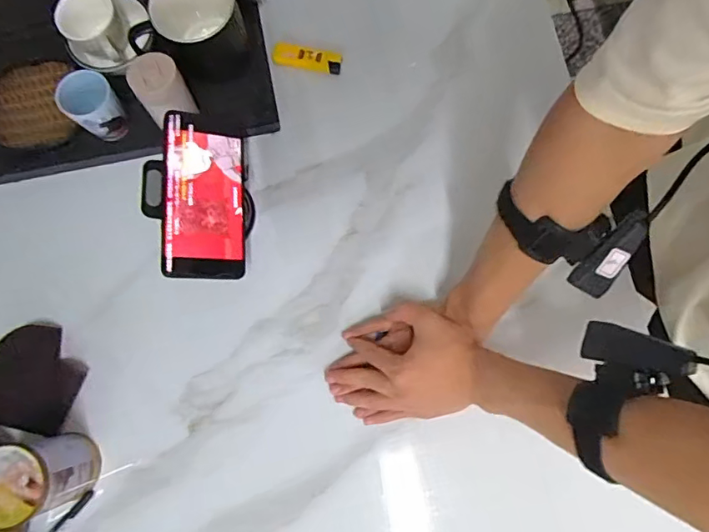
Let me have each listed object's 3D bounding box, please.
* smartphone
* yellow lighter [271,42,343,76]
[{"bbox_3d":[-0.146,-0.068,0.498,0.077,0.007,0.159,2,79,-27],"label":"smartphone"},{"bbox_3d":[-0.058,-0.248,0.613,0.083,0.013,0.030,12,79,3],"label":"yellow lighter"}]

